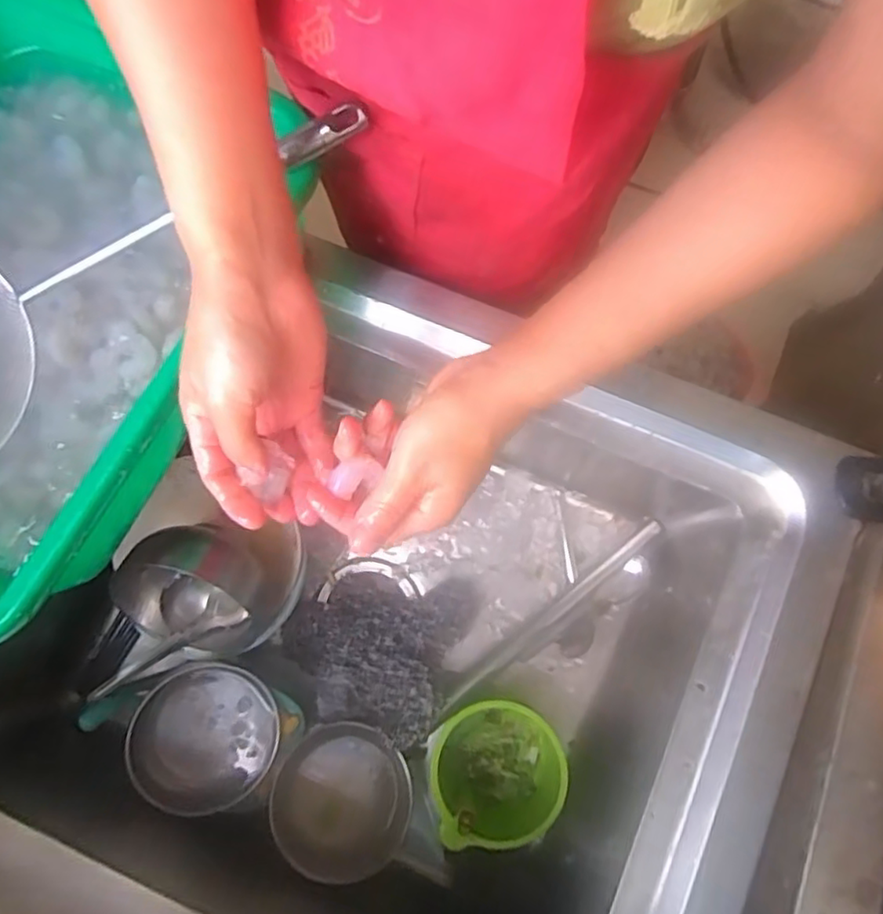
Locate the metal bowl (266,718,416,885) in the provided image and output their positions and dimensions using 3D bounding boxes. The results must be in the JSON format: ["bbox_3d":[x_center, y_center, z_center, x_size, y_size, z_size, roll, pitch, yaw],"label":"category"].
[{"bbox_3d":[-0.089,0.314,0.590,0.121,0.083,0.119,0,78,1],"label":"metal bowl"}]

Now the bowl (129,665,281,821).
[{"bbox_3d":[-0.210,0.248,0.554,0.117,0.053,0.113,0,78,1],"label":"bowl"}]

